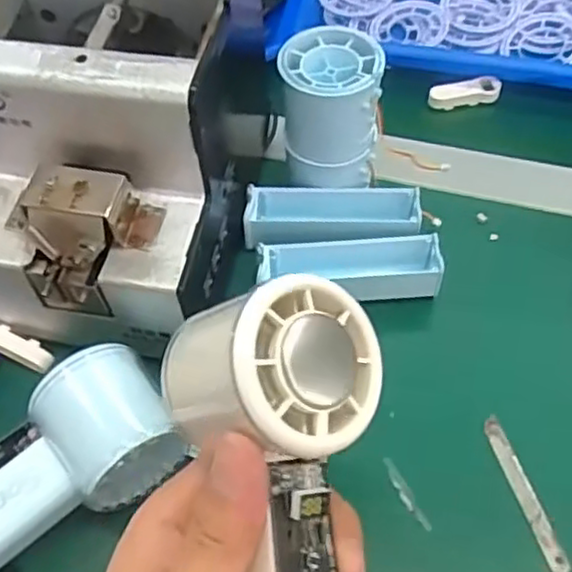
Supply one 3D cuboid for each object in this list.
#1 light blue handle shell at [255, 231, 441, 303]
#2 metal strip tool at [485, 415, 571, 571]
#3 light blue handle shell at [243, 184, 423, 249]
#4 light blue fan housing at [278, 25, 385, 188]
[{"bbox_3d":[0.036,-0.010,0.397,0.101,0.027,0.026,-3,55,1],"label":"light blue handle shell"},{"bbox_3d":[0.116,0.101,0.341,0.009,0.004,0.079,-14,56,-7],"label":"metal strip tool"},{"bbox_3d":[0.028,-0.043,0.413,0.101,0.020,0.036,-1,55,2],"label":"light blue handle shell"},{"bbox_3d":[0.025,-0.099,0.406,0.051,0.084,0.049,-6,55,-1],"label":"light blue fan housing"}]

